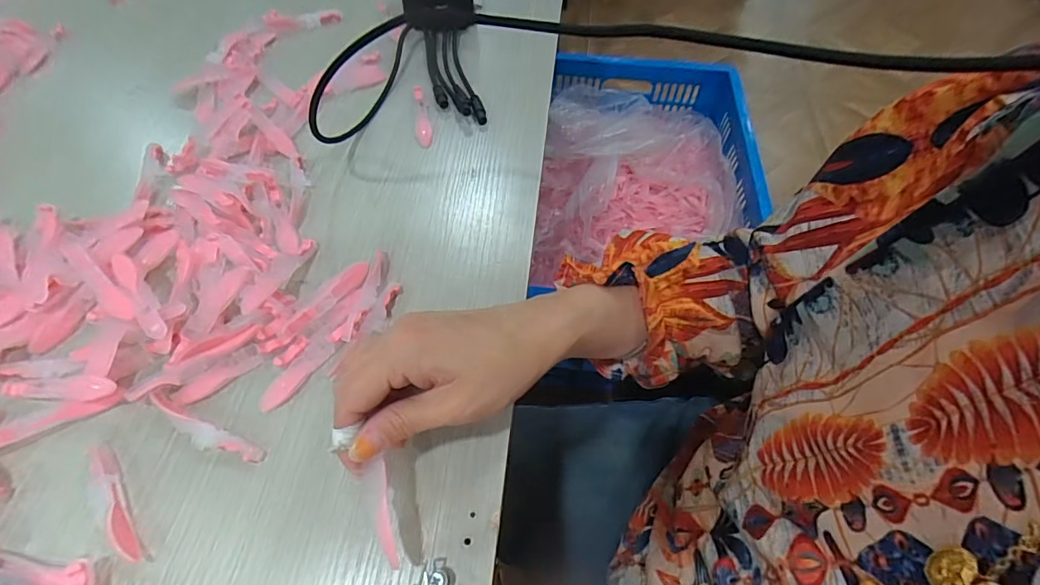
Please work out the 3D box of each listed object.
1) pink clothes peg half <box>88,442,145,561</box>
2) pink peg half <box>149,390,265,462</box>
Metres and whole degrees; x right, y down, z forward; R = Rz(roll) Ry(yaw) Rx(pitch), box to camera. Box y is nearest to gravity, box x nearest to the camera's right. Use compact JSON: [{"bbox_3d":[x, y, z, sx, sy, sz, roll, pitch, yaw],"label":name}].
[{"bbox_3d":[-0.225,0.114,0.261,0.014,0.009,0.076,-33,63,-20],"label":"pink clothes peg half"},{"bbox_3d":[-0.189,0.081,0.280,0.079,0.013,0.014,22,59,13],"label":"pink peg half"}]

